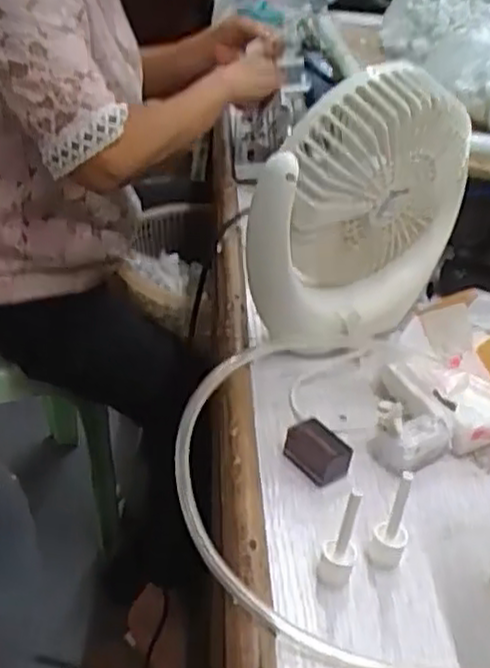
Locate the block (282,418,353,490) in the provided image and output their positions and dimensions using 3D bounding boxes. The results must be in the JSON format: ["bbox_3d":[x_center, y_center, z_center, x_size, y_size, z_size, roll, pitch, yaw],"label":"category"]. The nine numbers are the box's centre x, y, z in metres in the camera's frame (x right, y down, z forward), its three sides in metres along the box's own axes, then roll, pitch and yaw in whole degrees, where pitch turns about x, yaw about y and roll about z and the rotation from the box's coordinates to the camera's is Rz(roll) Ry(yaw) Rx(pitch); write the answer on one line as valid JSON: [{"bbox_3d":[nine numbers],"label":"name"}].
[{"bbox_3d":[0.047,0.077,0.480,0.024,0.024,0.042,-23,43,-38],"label":"block"}]

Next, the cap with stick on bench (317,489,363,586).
[{"bbox_3d":[0.052,0.108,0.391,0.017,0.060,0.016,5,33,-3],"label":"cap with stick on bench"}]

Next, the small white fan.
[{"bbox_3d":[0.086,-0.094,0.554,0.085,0.194,0.158,30,39,32],"label":"small white fan"}]

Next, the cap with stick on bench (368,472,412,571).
[{"bbox_3d":[0.082,0.102,0.407,0.015,0.061,0.015,5,33,-3],"label":"cap with stick on bench"}]

